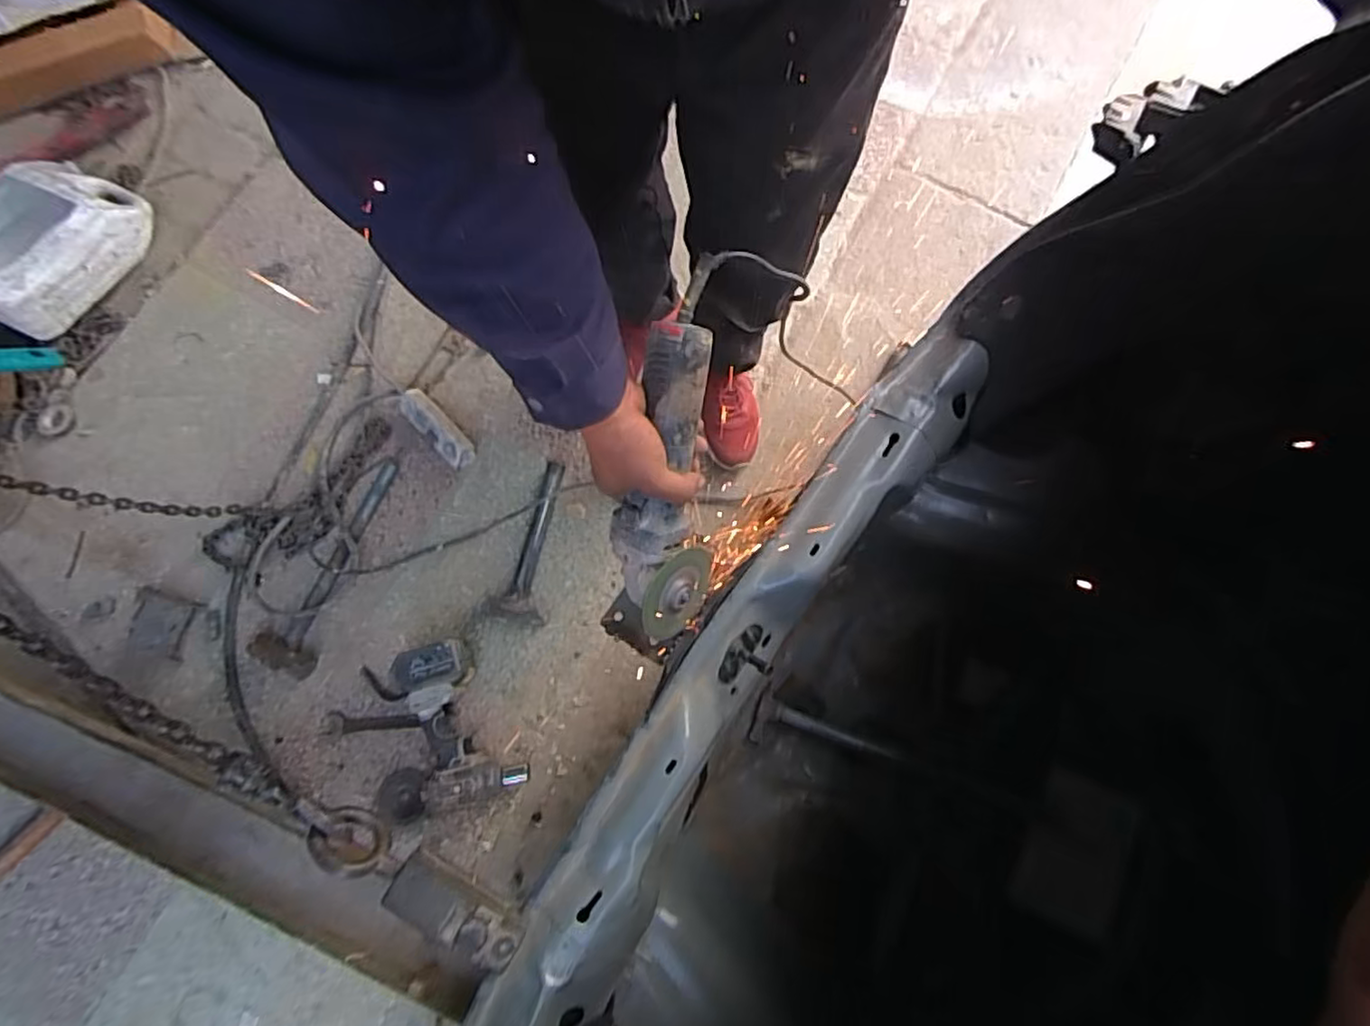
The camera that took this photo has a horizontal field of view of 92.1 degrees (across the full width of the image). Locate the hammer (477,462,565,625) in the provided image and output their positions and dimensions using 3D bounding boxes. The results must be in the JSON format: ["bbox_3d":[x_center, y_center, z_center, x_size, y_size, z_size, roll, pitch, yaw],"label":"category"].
[{"bbox_3d":[-0.285,0.047,1.177,0.101,0.028,0.287,9,79,2],"label":"hammer"}]

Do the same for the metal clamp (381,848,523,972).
[{"bbox_3d":[-0.201,0.351,0.578,0.118,0.033,0.055,30,79,9],"label":"metal clamp"}]

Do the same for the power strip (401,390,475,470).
[{"bbox_3d":[-0.455,-0.157,1.212,0.058,0.049,0.176,-44,78,-8],"label":"power strip"}]

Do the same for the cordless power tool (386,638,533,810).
[{"bbox_3d":[-0.387,0.349,1.089,0.155,0.078,0.267,-28,76,-5],"label":"cordless power tool"}]

